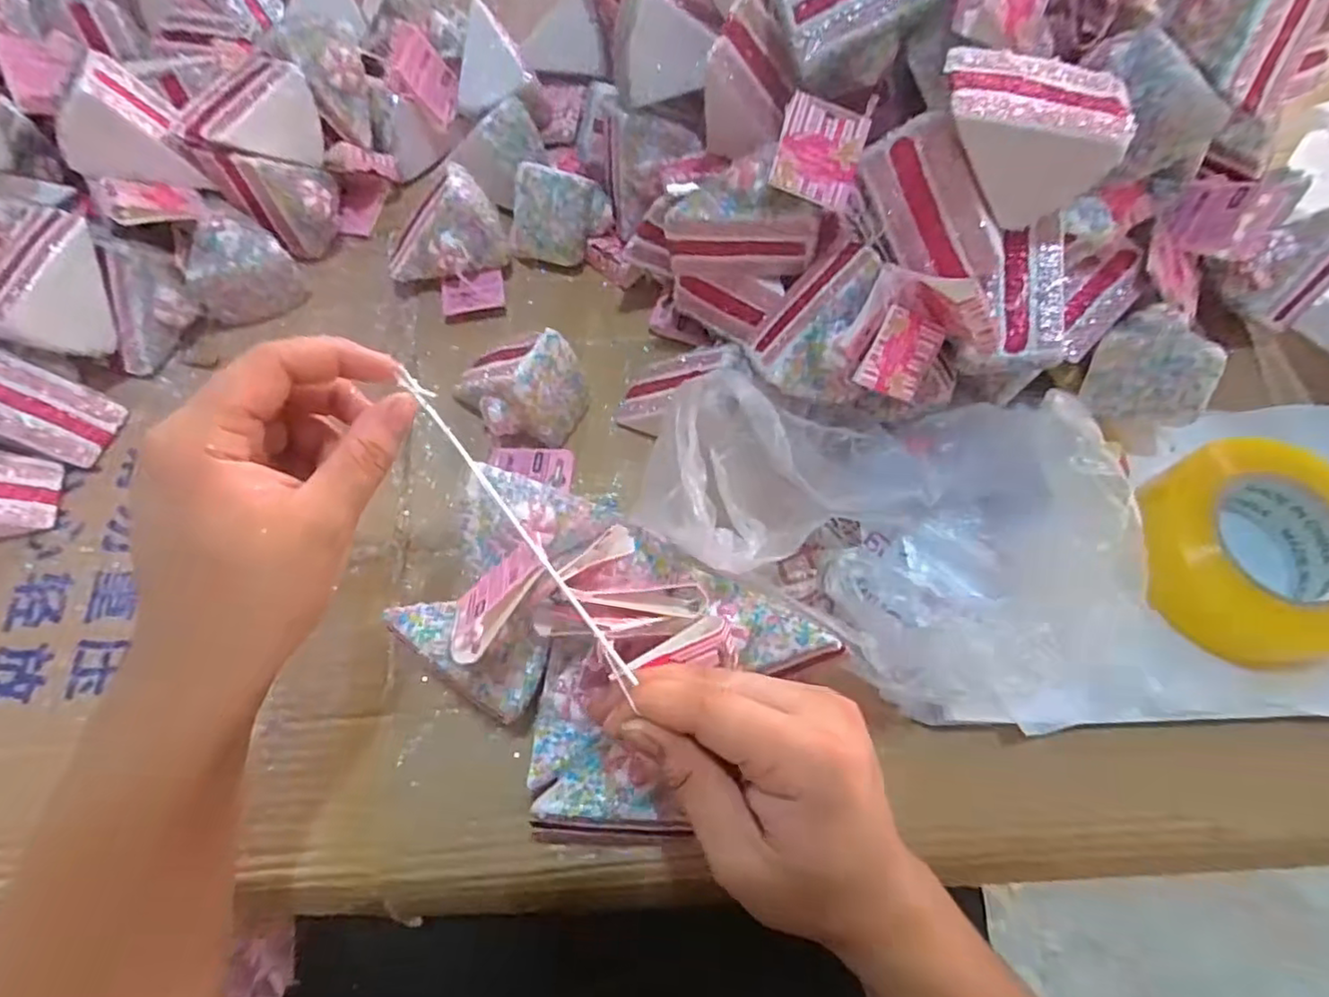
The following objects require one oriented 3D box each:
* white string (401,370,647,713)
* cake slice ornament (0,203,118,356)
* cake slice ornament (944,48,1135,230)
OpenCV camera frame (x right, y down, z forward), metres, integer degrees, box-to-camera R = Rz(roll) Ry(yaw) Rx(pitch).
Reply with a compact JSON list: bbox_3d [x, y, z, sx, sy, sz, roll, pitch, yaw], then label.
[{"bbox_3d":[-0.065,0.008,0.273,0.007,0.005,0.157,-36,84,-15],"label":"white string"},{"bbox_3d":[-0.407,-0.137,0.430,0.059,0.061,0.088,12,67,4],"label":"cake slice ornament"},{"bbox_3d":[0.178,-0.178,0.328,0.085,0.061,0.048,6,67,2],"label":"cake slice ornament"}]

